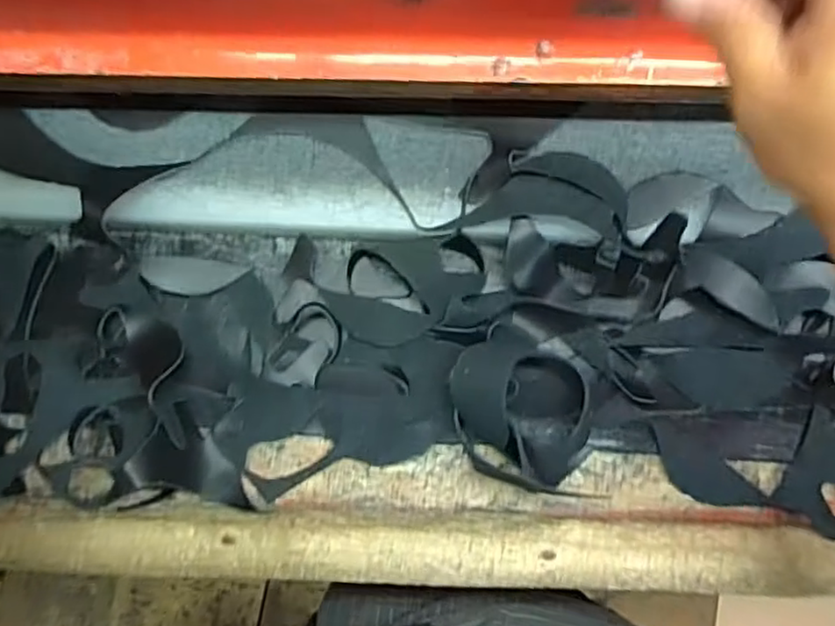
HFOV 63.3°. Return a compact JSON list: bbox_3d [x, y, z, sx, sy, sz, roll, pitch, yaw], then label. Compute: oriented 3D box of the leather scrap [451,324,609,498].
[{"bbox_3d":[0.073,0.063,0.450,0.104,0.053,0.101,0,82,1],"label":"leather scrap"}]

